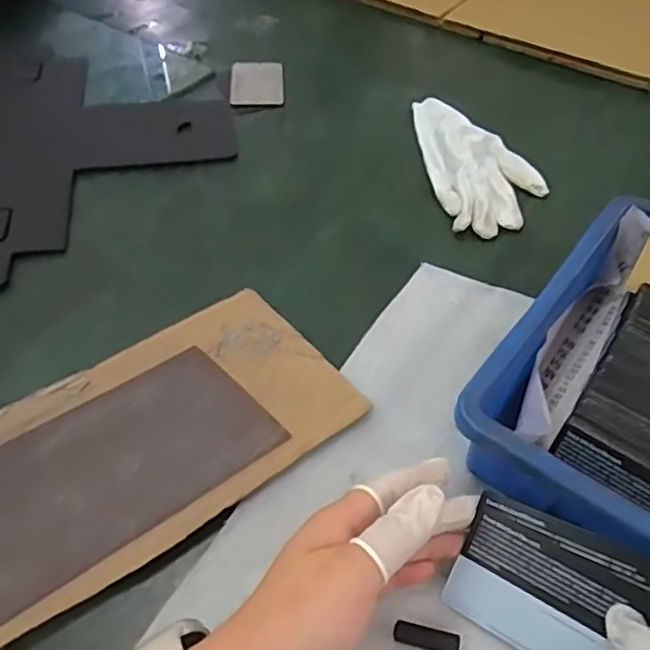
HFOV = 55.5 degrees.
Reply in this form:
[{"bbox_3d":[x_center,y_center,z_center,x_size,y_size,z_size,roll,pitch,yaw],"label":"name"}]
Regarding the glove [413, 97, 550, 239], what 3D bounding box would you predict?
[{"bbox_3d":[0.133,-0.154,0.563,0.095,0.021,0.189,-10,51,-11],"label":"glove"}]

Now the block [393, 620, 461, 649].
[{"bbox_3d":[0.049,0.149,0.294,0.031,0.004,0.010,12,51,8],"label":"block"}]

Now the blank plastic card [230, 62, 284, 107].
[{"bbox_3d":[-0.071,-0.257,0.650,0.054,0.004,0.087,-1,50,-3],"label":"blank plastic card"}]

